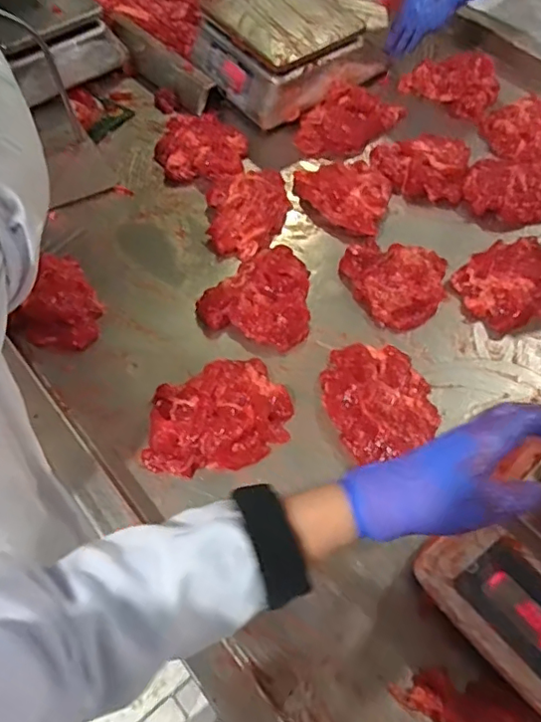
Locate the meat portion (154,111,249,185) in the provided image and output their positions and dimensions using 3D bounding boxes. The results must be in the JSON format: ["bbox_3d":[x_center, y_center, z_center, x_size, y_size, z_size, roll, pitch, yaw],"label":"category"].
[{"bbox_3d":[-0.109,-0.338,0.894,0.139,0.035,0.129,-5,60,-2],"label":"meat portion"}]

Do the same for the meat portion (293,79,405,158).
[{"bbox_3d":[0.128,-0.401,0.947,0.184,0.043,0.109,-38,64,-21],"label":"meat portion"}]

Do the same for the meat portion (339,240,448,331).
[{"bbox_3d":[0.163,-0.113,0.768,0.141,0.047,0.136,15,59,11],"label":"meat portion"}]

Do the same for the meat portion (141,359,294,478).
[{"bbox_3d":[-0.061,0.063,0.648,0.168,0.033,0.116,-14,61,-7],"label":"meat portion"}]

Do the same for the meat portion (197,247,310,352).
[{"bbox_3d":[-0.011,-0.091,0.743,0.140,0.050,0.137,15,61,9],"label":"meat portion"}]

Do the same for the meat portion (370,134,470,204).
[{"bbox_3d":[0.230,-0.301,0.888,0.149,0.047,0.106,12,58,9],"label":"meat portion"}]

